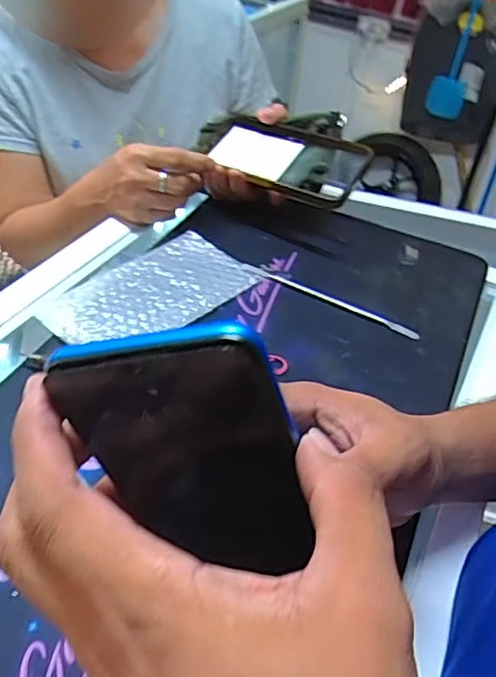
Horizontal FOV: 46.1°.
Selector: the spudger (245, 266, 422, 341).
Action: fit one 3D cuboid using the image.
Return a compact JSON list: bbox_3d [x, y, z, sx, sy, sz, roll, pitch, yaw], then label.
[{"bbox_3d":[0.071,-0.034,0.512,0.163,0.006,0.014,24,45,19],"label":"spudger"}]

